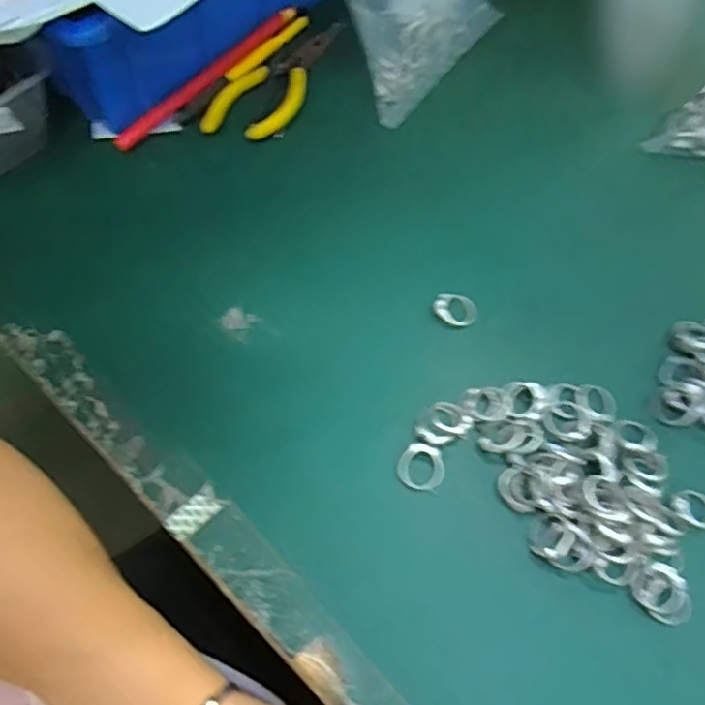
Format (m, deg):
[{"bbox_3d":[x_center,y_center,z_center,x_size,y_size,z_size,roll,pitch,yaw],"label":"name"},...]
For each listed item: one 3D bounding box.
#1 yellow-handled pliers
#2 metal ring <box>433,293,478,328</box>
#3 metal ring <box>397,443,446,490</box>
[{"bbox_3d":[-0.046,-0.184,0.429,0.047,0.010,0.136,38,69,15],"label":"yellow-handled pliers"},{"bbox_3d":[0.059,-0.025,0.361,0.025,0.007,0.019,14,64,5],"label":"metal ring"},{"bbox_3d":[0.036,0.058,0.318,0.023,0.004,0.023,1,64,-2],"label":"metal ring"}]

